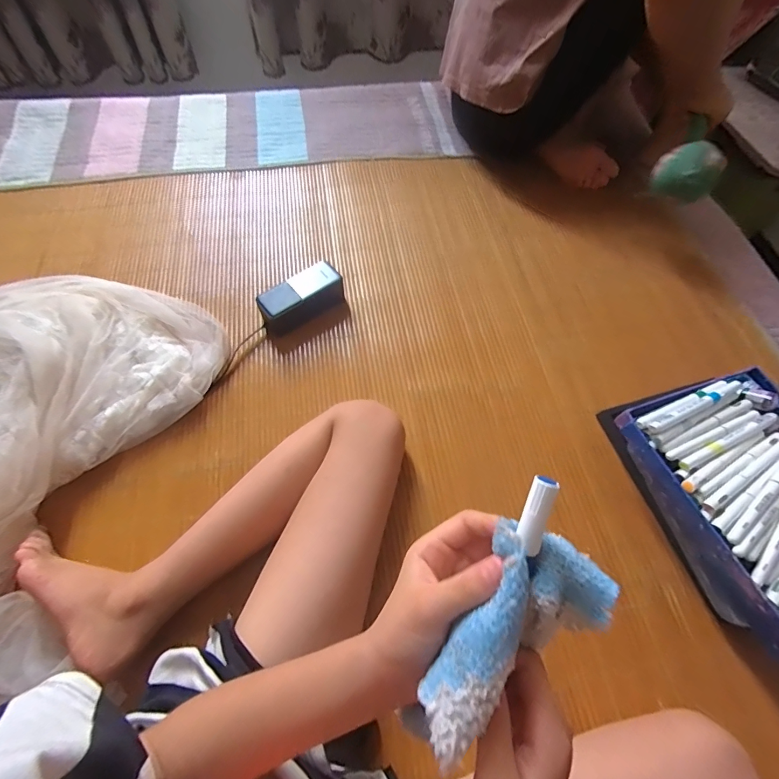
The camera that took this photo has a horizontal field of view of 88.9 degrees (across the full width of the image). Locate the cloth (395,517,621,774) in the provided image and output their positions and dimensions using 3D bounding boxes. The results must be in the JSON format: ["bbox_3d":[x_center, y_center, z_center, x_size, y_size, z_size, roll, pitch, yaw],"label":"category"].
[{"bbox_3d":[0.065,0.120,0.185,0.068,0.048,0.109,28,66,15],"label":"cloth"}]

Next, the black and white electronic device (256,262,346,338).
[{"bbox_3d":[-0.135,-0.136,0.616,0.135,0.063,0.049,-32,66,-15],"label":"black and white electronic device"}]

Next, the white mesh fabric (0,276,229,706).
[{"bbox_3d":[-0.452,0.033,0.483,0.361,0.101,0.458,12,63,7],"label":"white mesh fabric"}]

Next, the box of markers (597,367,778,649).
[{"bbox_3d":[0.414,0.119,0.444,0.216,0.104,0.294,-20,64,-9],"label":"box of markers"}]

